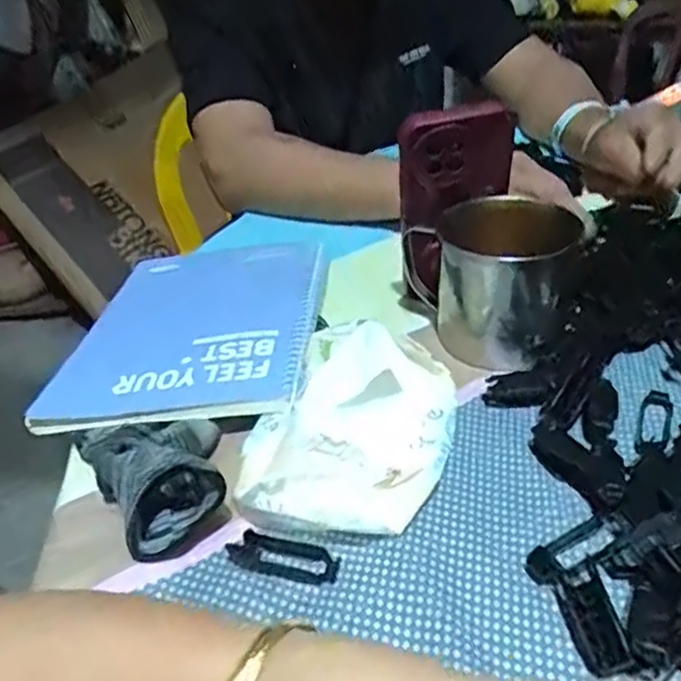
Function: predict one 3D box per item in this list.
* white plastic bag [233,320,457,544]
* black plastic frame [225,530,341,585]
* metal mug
[{"bbox_3d":[0.005,0.043,0.405,0.114,0.043,0.149,3,34,13],"label":"white plastic bag"},{"bbox_3d":[-0.029,0.108,0.353,0.058,0.014,0.018,2,34,11],"label":"black plastic frame"},{"bbox_3d":[0.102,-0.045,0.498,0.116,0.095,0.080,22,43,36],"label":"metal mug"}]

